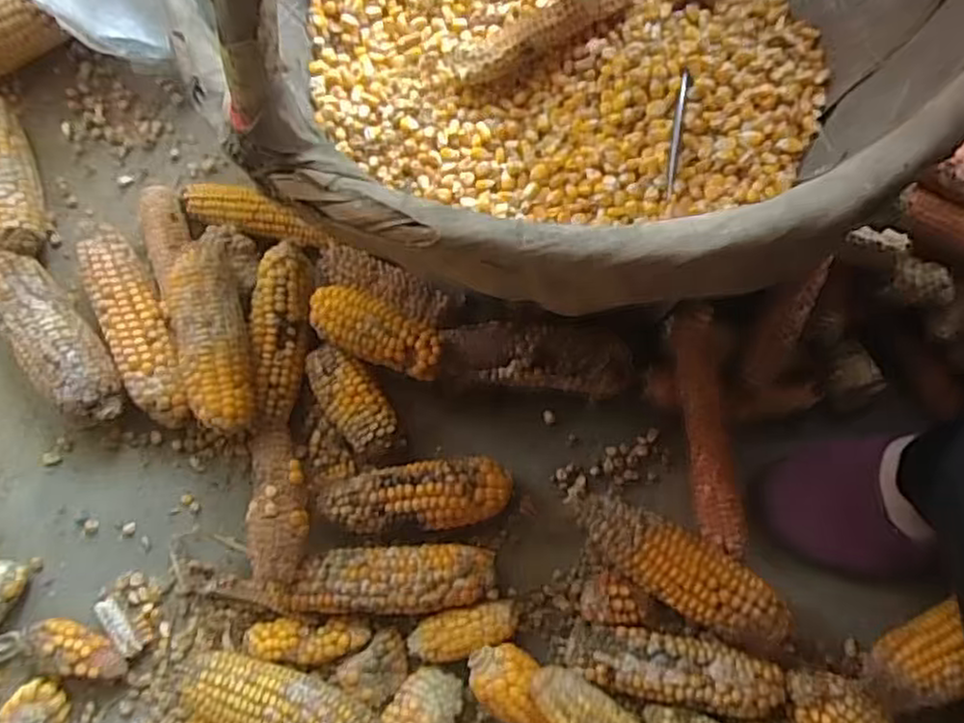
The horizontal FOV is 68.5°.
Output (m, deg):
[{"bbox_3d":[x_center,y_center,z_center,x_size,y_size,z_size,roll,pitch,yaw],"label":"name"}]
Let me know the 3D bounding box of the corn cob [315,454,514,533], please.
[{"bbox_3d":[-0.047,0.094,0.500,0.131,0.042,0.046,-5,81,0],"label":"corn cob"}]

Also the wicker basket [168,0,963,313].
[{"bbox_3d":[0.041,-0.241,0.336,0.401,0.331,0.417,0,81,1],"label":"wicker basket"}]

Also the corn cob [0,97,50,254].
[{"bbox_3d":[-0.366,-0.143,0.551,0.038,0.039,0.129,-19,81,-2],"label":"corn cob"}]

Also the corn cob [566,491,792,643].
[{"bbox_3d":[0.133,0.140,0.490,0.157,0.050,0.049,33,83,6],"label":"corn cob"}]

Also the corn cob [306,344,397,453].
[{"bbox_3d":[-0.095,0.028,0.516,0.039,0.034,0.085,-37,82,-5],"label":"corn cob"}]

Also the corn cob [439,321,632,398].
[{"bbox_3d":[0.039,-0.003,0.518,0.138,0.047,0.049,9,81,2],"label":"corn cob"}]

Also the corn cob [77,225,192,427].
[{"bbox_3d":[-0.252,-0.028,0.526,0.048,0.043,0.162,-26,81,-3],"label":"corn cob"}]

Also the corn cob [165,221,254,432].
[{"bbox_3d":[-0.182,-0.020,0.486,0.047,0.045,0.139,-13,81,-1],"label":"corn cob"}]

